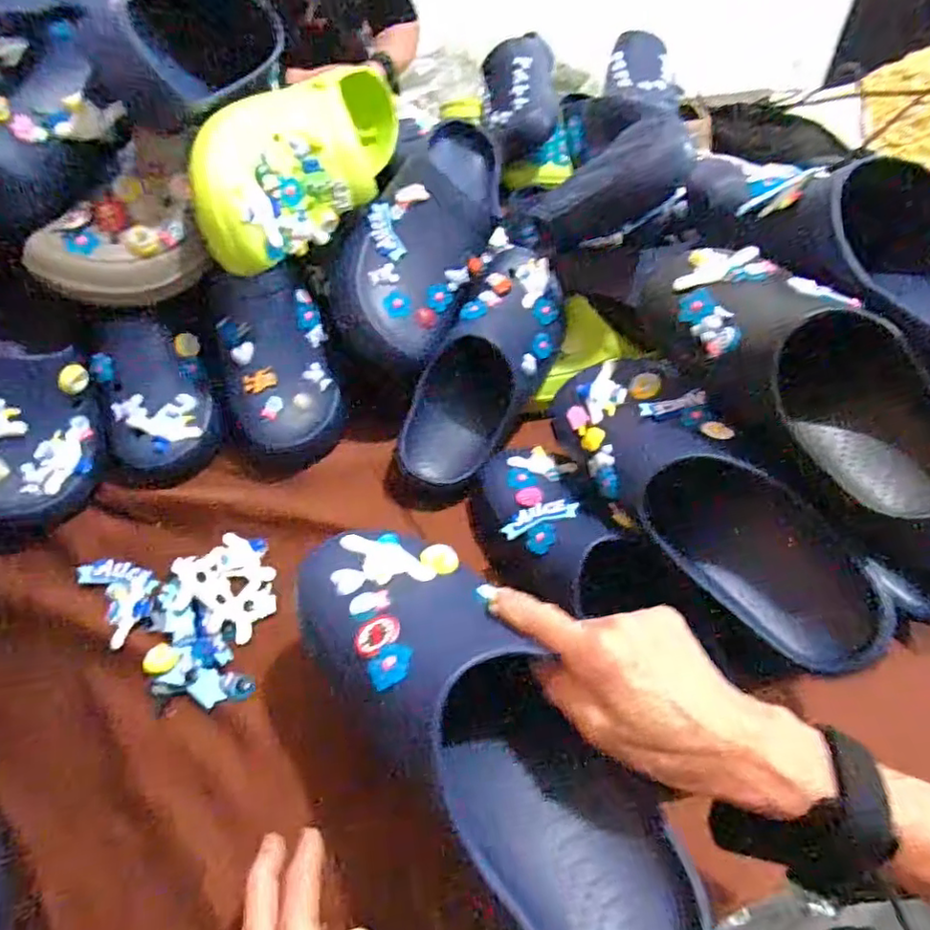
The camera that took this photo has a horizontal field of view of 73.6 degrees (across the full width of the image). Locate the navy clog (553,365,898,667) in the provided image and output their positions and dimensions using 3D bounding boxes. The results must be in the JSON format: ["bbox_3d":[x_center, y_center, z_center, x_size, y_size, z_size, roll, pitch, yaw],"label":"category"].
[{"bbox_3d":[0.170,0.022,0.462,0.092,0.083,0.295,-22,53,-20],"label":"navy clog"}]

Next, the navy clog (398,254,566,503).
[{"bbox_3d":[0.025,-0.090,0.611,0.094,0.106,0.261,24,79,18],"label":"navy clog"}]

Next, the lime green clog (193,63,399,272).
[{"bbox_3d":[-0.140,-0.289,0.573,0.101,0.089,0.283,12,50,8],"label":"lime green clog"}]

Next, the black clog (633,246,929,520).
[{"bbox_3d":[0.230,-0.065,0.429,0.242,0.076,0.117,41,92,18],"label":"black clog"}]

